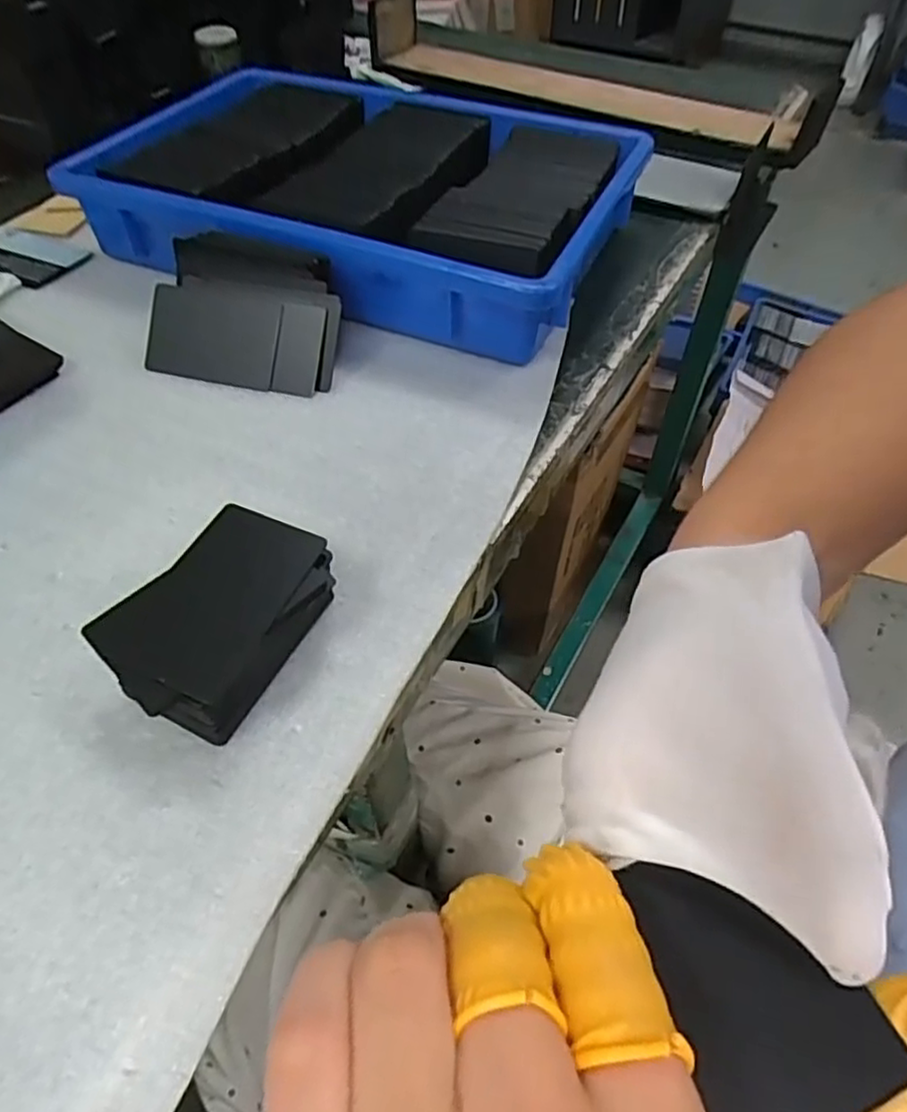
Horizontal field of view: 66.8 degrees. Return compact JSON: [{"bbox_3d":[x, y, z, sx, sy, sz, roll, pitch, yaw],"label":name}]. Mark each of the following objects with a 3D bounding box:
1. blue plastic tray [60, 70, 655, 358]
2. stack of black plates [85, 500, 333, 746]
[{"bbox_3d":[-0.063,-0.264,0.506,0.351,0.067,0.238,18,54,12],"label":"blue plastic tray"},{"bbox_3d":[-0.098,0.028,0.296,0.066,0.037,0.095,30,58,19],"label":"stack of black plates"}]

